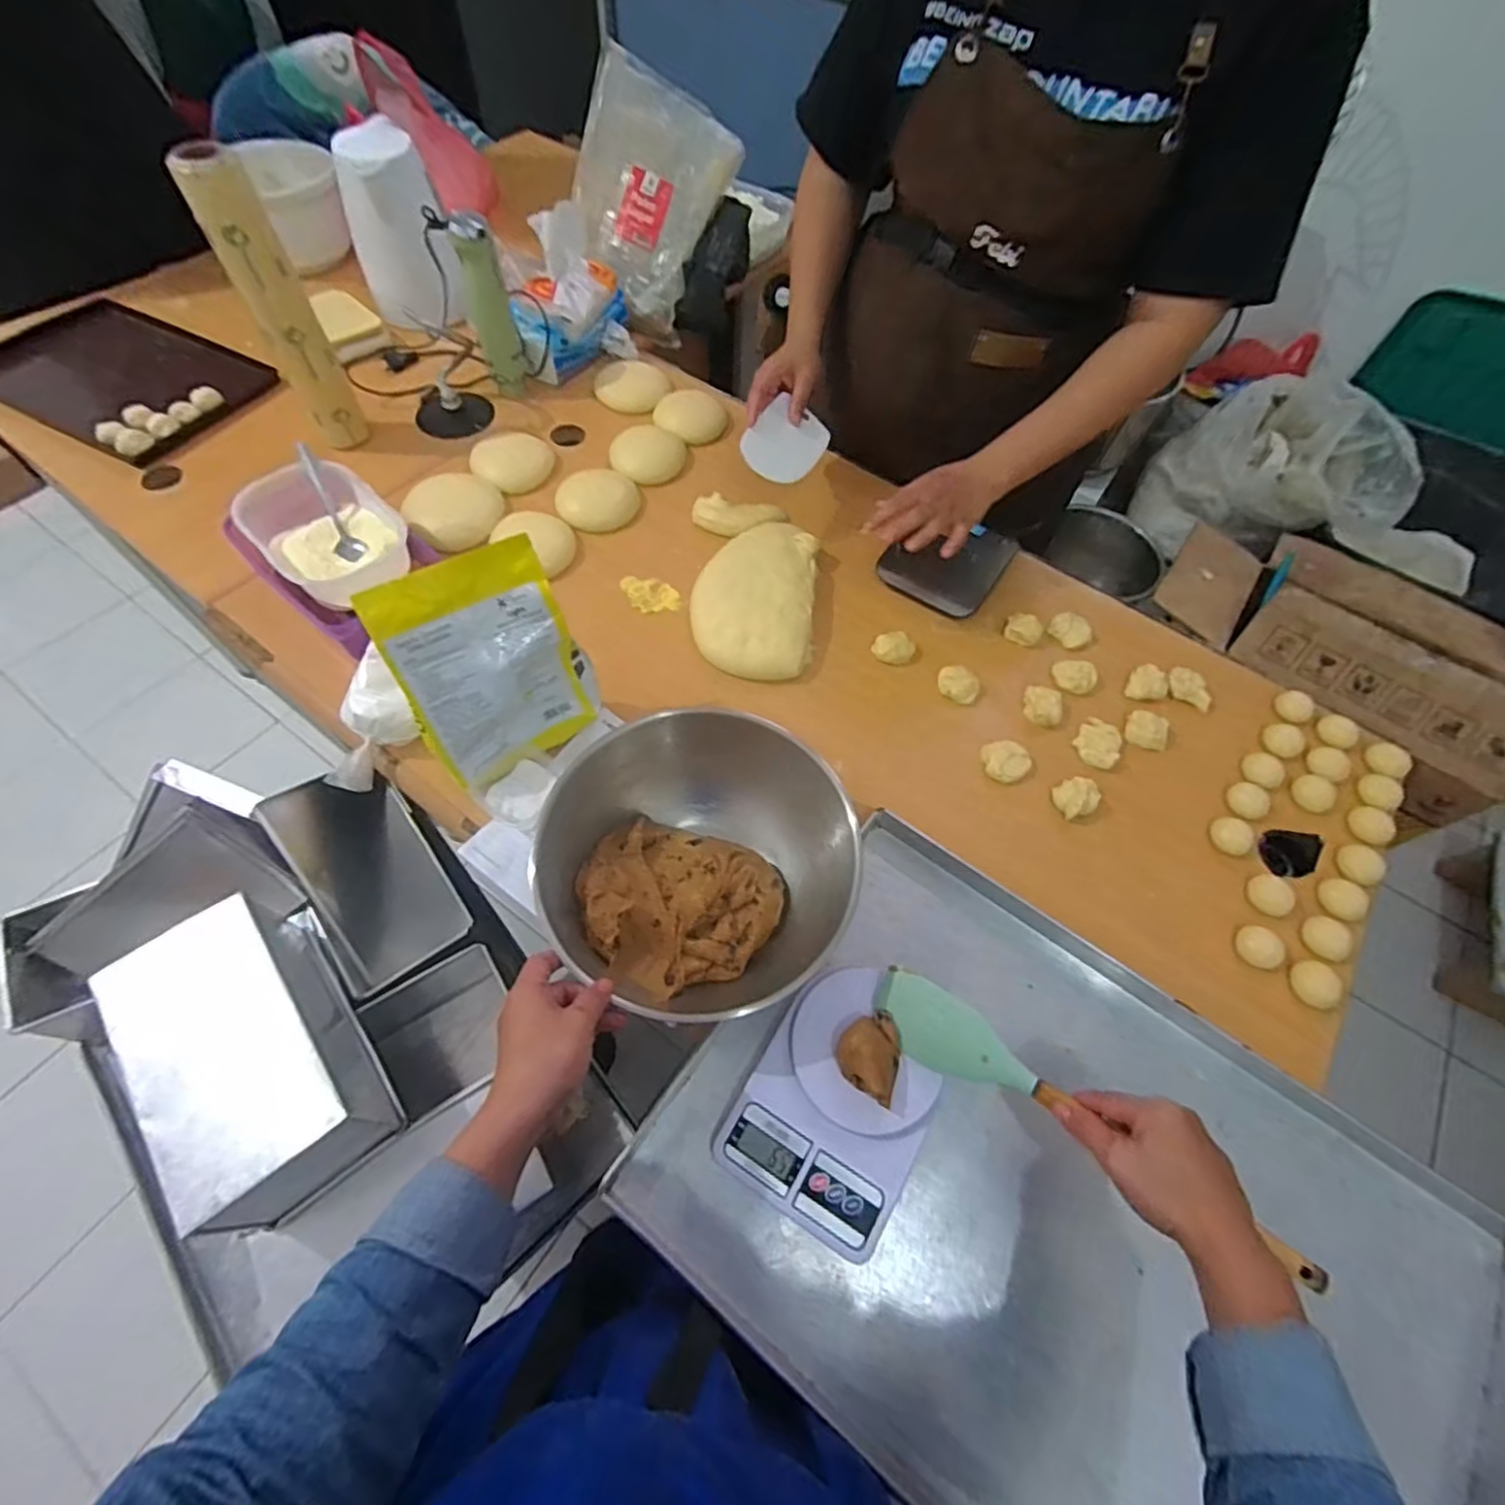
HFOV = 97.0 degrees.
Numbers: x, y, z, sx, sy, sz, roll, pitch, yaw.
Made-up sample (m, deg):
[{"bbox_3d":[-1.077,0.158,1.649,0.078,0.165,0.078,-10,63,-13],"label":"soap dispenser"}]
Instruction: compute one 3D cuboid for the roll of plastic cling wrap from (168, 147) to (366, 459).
[{"bbox_3d":[-0.559,-0.519,0.799,0.068,0.310,0.070,-25,65,-17],"label":"roll of plastic cling wrap"}]

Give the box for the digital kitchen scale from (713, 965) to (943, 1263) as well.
[{"bbox_3d":[0.075,0.273,0.539,0.139,0.038,0.194,30,63,13],"label":"digital kitchen scale"}]

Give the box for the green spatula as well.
[{"bbox_3d":[0.225,0.260,0.480,0.305,0.026,0.052,27,61,30],"label":"green spatula"}]

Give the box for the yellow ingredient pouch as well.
[{"bbox_3d":[-0.244,-0.078,0.625,0.151,0.201,0.030,-30,41,-23],"label":"yellow ingredient pouch"}]

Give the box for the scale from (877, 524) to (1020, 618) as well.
[{"bbox_3d":[0.252,-0.250,0.859,0.135,0.019,0.155,32,63,14],"label":"scale"}]

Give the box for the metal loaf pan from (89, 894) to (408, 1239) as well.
[{"bbox_3d":[-0.457,0.270,0.613,0.129,0.129,0.262,-33,67,-20],"label":"metal loaf pan"}]

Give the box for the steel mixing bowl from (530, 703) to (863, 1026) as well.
[{"bbox_3d":[-0.047,0.094,0.583,0.253,0.093,0.248,2,60,-3],"label":"steel mixing bowl"}]

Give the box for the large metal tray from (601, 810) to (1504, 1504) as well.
[{"bbox_3d":[0.244,0.361,0.519,0.588,0.060,0.410,35,64,15],"label":"large metal tray"}]

